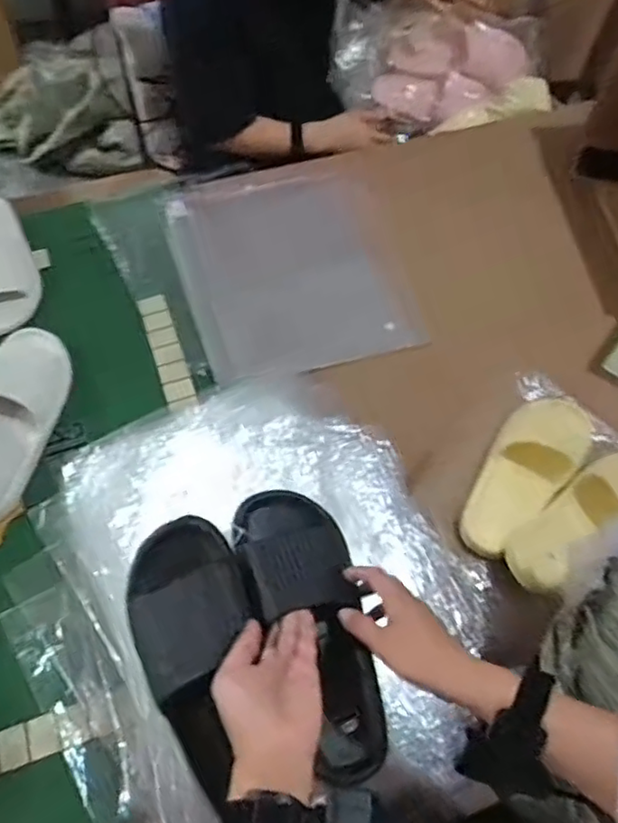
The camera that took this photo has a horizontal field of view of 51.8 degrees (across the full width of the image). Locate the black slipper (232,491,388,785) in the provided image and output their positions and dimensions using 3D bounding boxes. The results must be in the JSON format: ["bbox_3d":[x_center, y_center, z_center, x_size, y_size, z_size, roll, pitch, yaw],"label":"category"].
[{"bbox_3d":[0.012,0.196,0.590,0.097,0.054,0.261,-19,77,-14],"label":"black slipper"}]

